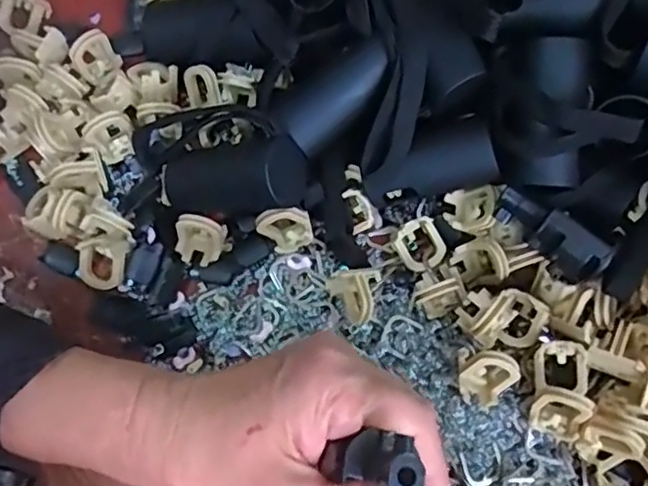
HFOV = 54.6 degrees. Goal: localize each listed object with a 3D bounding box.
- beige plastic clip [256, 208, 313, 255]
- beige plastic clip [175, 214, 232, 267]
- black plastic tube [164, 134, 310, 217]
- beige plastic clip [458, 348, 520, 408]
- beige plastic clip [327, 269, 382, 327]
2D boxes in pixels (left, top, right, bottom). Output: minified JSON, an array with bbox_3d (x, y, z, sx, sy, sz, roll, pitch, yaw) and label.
[{"bbox_3d":[-0.018,-0.006,0.295,0.025,0.021,0.016,-11,75,-3],"label":"beige plastic clip"},{"bbox_3d":[-0.058,-0.003,0.300,0.025,0.027,0.010,-1,31,-12],"label":"beige plastic clip"},{"bbox_3d":[-0.044,-0.027,0.287,0.072,0.032,0.030,-7,73,23],"label":"black plastic tube"},{"bbox_3d":[0.070,0.058,0.269,0.023,0.022,0.022,0,75,0],"label":"beige plastic clip"},{"bbox_3d":[0.014,0.026,0.286,0.022,0.020,0.024,0,75,0],"label":"beige plastic clip"}]

